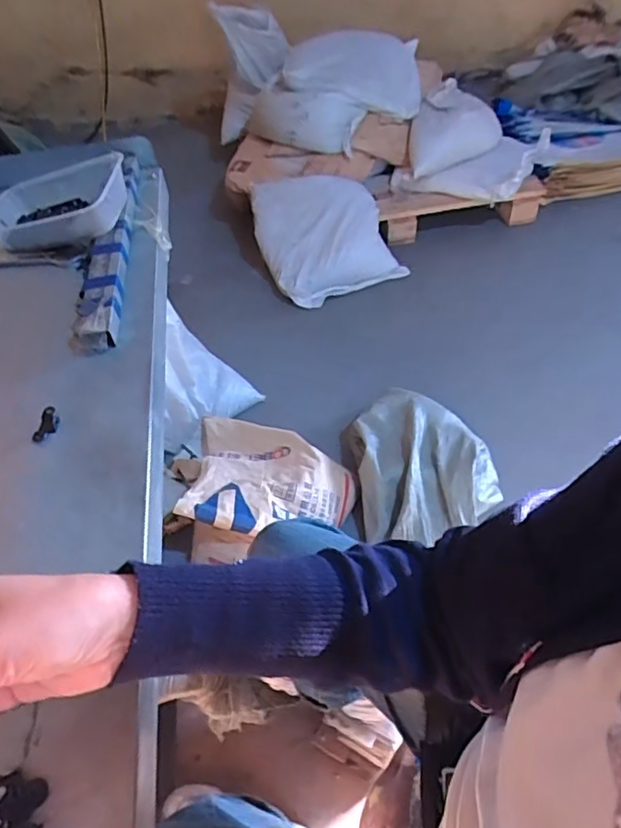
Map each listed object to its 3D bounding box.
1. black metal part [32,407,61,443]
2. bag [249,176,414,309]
[{"bbox_3d":[-0.208,0.007,0.448,0.017,0.004,0.034,-1,50,6],"label":"black metal part"},{"bbox_3d":[0.055,-0.576,1.848,0.417,0.156,0.409,-17,92,-16],"label":"bag"}]

